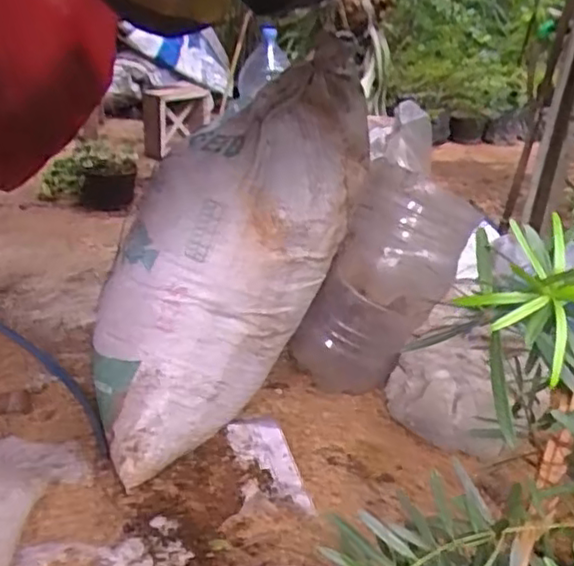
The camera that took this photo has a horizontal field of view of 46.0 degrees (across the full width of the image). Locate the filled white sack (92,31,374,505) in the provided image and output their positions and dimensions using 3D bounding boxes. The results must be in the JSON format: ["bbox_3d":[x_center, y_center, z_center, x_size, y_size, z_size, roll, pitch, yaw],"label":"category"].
[{"bbox_3d":[-0.096,-0.039,1.192,0.308,0.769,0.248,18,17,-41],"label":"filled white sack"}]

